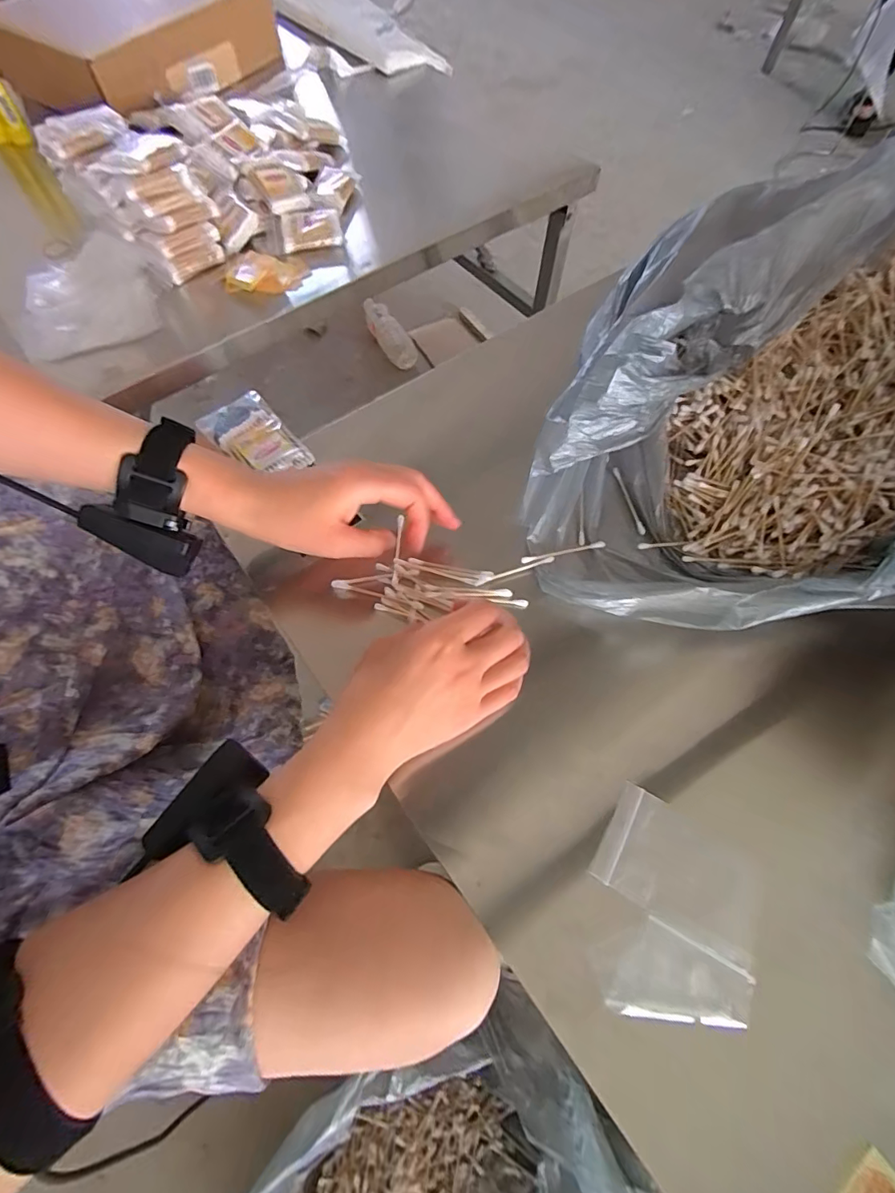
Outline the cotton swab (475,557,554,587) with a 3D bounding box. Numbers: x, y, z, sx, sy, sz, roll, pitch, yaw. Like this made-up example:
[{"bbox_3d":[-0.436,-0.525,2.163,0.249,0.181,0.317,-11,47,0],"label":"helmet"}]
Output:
[{"bbox_3d":[0.056,-0.021,0.394,0.068,0.004,0.004,-19,68,-8],"label":"cotton swab"}]

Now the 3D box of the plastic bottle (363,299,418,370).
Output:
[{"bbox_3d":[-0.144,-0.645,1.174,0.057,0.045,0.180,-43,103,-17],"label":"plastic bottle"}]

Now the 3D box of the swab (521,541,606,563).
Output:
[{"bbox_3d":[0.097,-0.037,0.401,0.072,0.006,0.006,-11,67,-5],"label":"swab"}]

